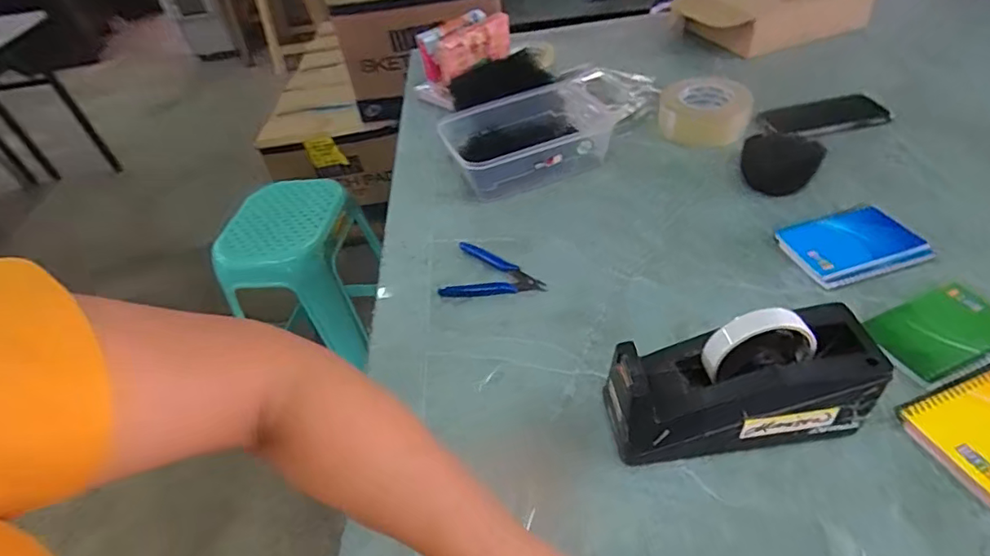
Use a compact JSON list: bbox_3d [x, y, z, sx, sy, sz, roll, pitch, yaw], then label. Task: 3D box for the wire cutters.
[{"bbox_3d":[-0.001,-0.012,0.653,0.120,0.012,0.087,-3,45,7],"label":"wire cutters"}]

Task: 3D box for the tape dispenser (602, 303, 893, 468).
[{"bbox_3d":[0.198,0.083,0.442,0.201,0.116,0.073,-10,44,0],"label":"tape dispenser"}]

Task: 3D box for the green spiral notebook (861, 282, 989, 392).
[{"bbox_3d":[0.424,0.050,0.509,0.144,0.010,0.081,-20,45,-10],"label":"green spiral notebook"}]

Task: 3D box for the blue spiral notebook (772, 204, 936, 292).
[{"bbox_3d":[0.404,-0.042,0.611,0.140,0.010,0.102,-16,45,-6],"label":"blue spiral notebook"}]

